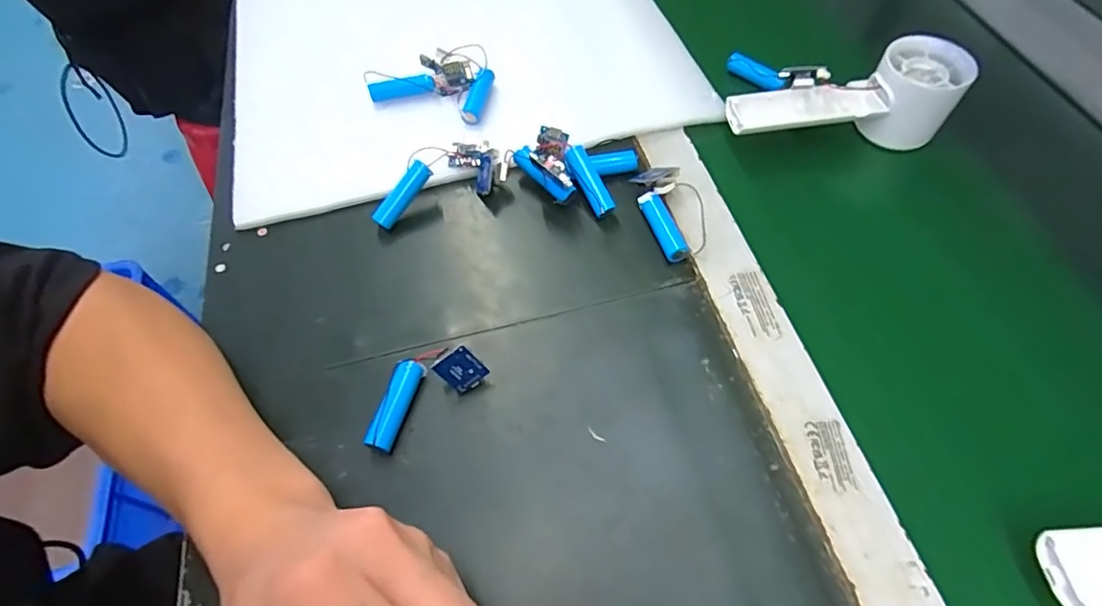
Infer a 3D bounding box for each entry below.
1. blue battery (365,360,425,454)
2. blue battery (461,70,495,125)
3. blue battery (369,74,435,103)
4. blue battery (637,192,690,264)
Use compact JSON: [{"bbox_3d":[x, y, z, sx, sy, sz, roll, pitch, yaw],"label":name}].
[{"bbox_3d":[-0.083,0.056,0.305,0.013,0.018,0.050,12,60,11],"label":"blue battery"},{"bbox_3d":[-0.055,-0.157,0.424,0.013,0.017,0.051,13,60,11],"label":"blue battery"},{"bbox_3d":[-0.114,-0.165,0.432,0.049,0.015,0.012,-11,58,-3],"label":"blue battery"},{"bbox_3d":[0.072,-0.049,0.363,0.015,0.015,0.049,-19,59,-8],"label":"blue battery"}]

